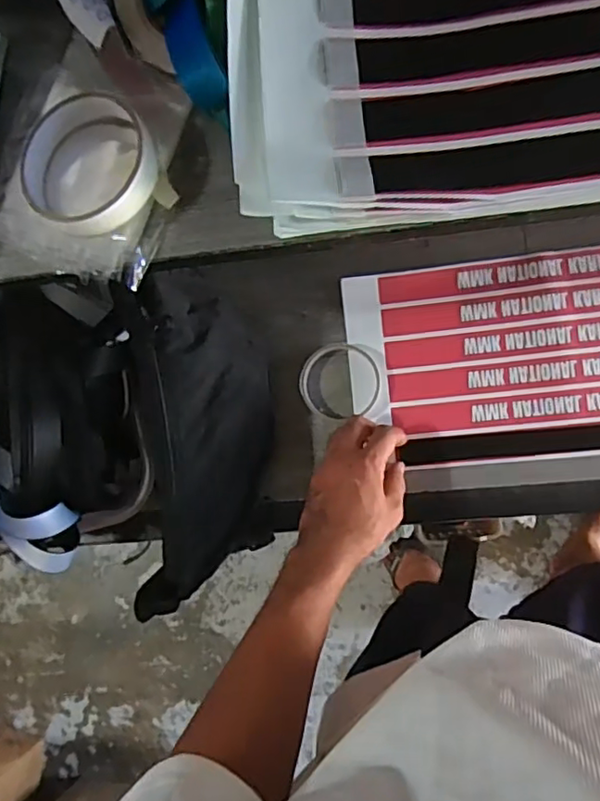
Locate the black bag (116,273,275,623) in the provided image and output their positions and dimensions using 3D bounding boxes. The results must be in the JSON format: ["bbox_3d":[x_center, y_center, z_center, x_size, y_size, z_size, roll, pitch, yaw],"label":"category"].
[{"bbox_3d":[-0.094,0.036,0.578,0.115,0.140,0.300,-2,97,8],"label":"black bag"}]

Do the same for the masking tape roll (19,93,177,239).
[{"bbox_3d":[-0.126,-0.141,0.355,0.080,0.023,0.086,-1,84,8],"label":"masking tape roll"}]

